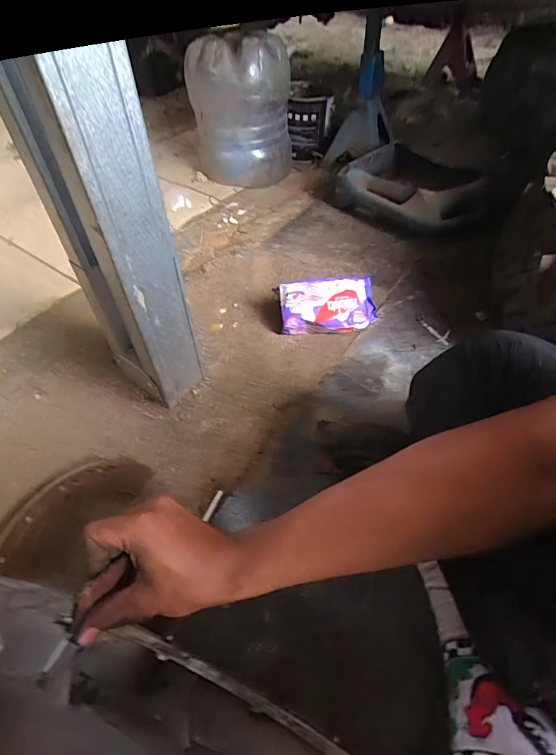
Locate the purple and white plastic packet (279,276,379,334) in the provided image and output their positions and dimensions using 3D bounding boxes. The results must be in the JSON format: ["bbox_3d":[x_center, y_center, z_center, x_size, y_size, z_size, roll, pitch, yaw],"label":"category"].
[{"bbox_3d":[0.087,-0.121,0.679,0.164,0.073,0.071,-6,53,-4],"label":"purple and white plastic packet"}]

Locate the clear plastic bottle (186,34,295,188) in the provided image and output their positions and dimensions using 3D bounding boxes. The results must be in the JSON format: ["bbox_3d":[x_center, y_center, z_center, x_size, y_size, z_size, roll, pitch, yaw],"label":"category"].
[{"bbox_3d":[-0.080,-0.595,0.914,0.236,0.291,0.205,-6,54,-4],"label":"clear plastic bottle"}]

